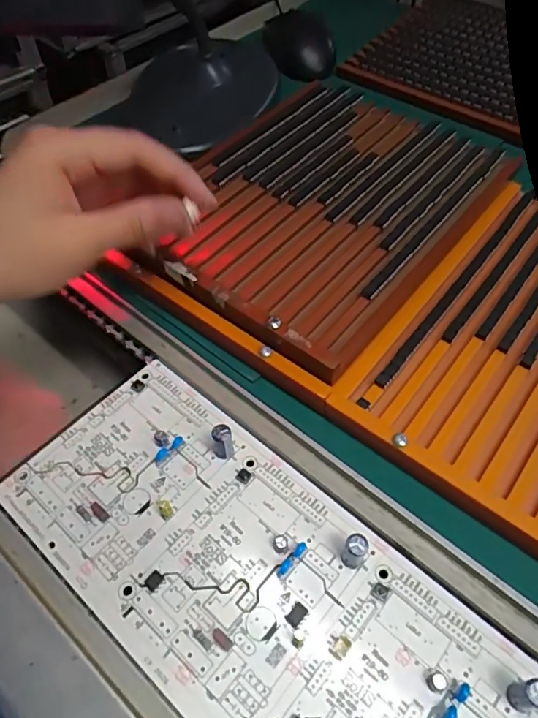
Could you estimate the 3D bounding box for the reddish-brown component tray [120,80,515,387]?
[{"bbox_3d":[0.037,-0.105,0.345,0.172,0.020,0.234,32,60,22],"label":"reddish-brown component tray"}]

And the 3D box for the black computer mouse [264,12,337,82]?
[{"bbox_3d":[0.031,-0.310,0.508,0.066,0.030,0.088,-2,53,-1],"label":"black computer mouse"}]

